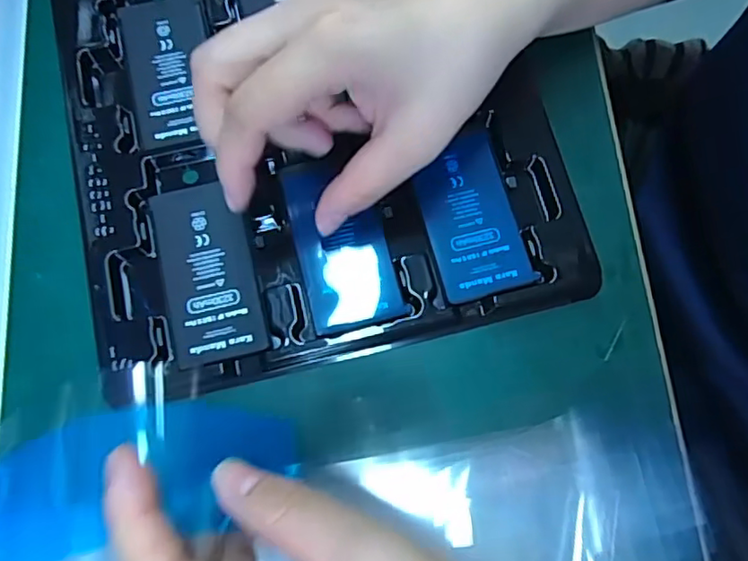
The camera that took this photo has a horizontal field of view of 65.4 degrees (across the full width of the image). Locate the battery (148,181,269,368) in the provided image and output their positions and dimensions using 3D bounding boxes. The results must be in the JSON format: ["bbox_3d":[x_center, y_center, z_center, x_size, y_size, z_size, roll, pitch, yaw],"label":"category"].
[{"bbox_3d":[-0.077,-0.005,0.269,0.042,0.004,0.084,-14,76,-3],"label":"battery"}]

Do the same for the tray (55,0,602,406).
[{"bbox_3d":[-0.041,-0.125,0.300,0.229,0.016,0.328,-14,76,-4],"label":"tray"}]

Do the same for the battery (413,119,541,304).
[{"bbox_3d":[0.045,-0.032,0.280,0.042,0.007,0.082,-15,76,-3],"label":"battery"}]

